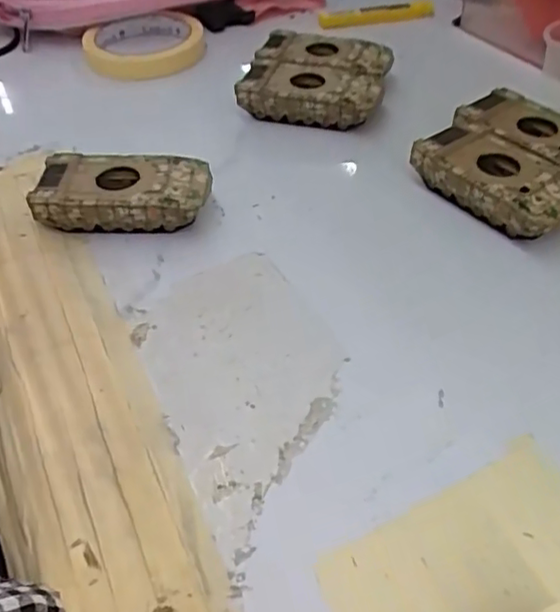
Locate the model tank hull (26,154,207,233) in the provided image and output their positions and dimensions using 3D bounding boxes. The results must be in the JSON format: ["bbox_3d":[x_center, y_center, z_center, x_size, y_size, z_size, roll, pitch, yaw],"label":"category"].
[{"bbox_3d":[-0.090,-0.064,0.366,0.095,0.028,0.047,0,45,2],"label":"model tank hull"}]

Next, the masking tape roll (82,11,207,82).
[{"bbox_3d":[-0.110,-0.215,0.521,0.097,0.026,0.097,-1,45,1],"label":"masking tape roll"}]

